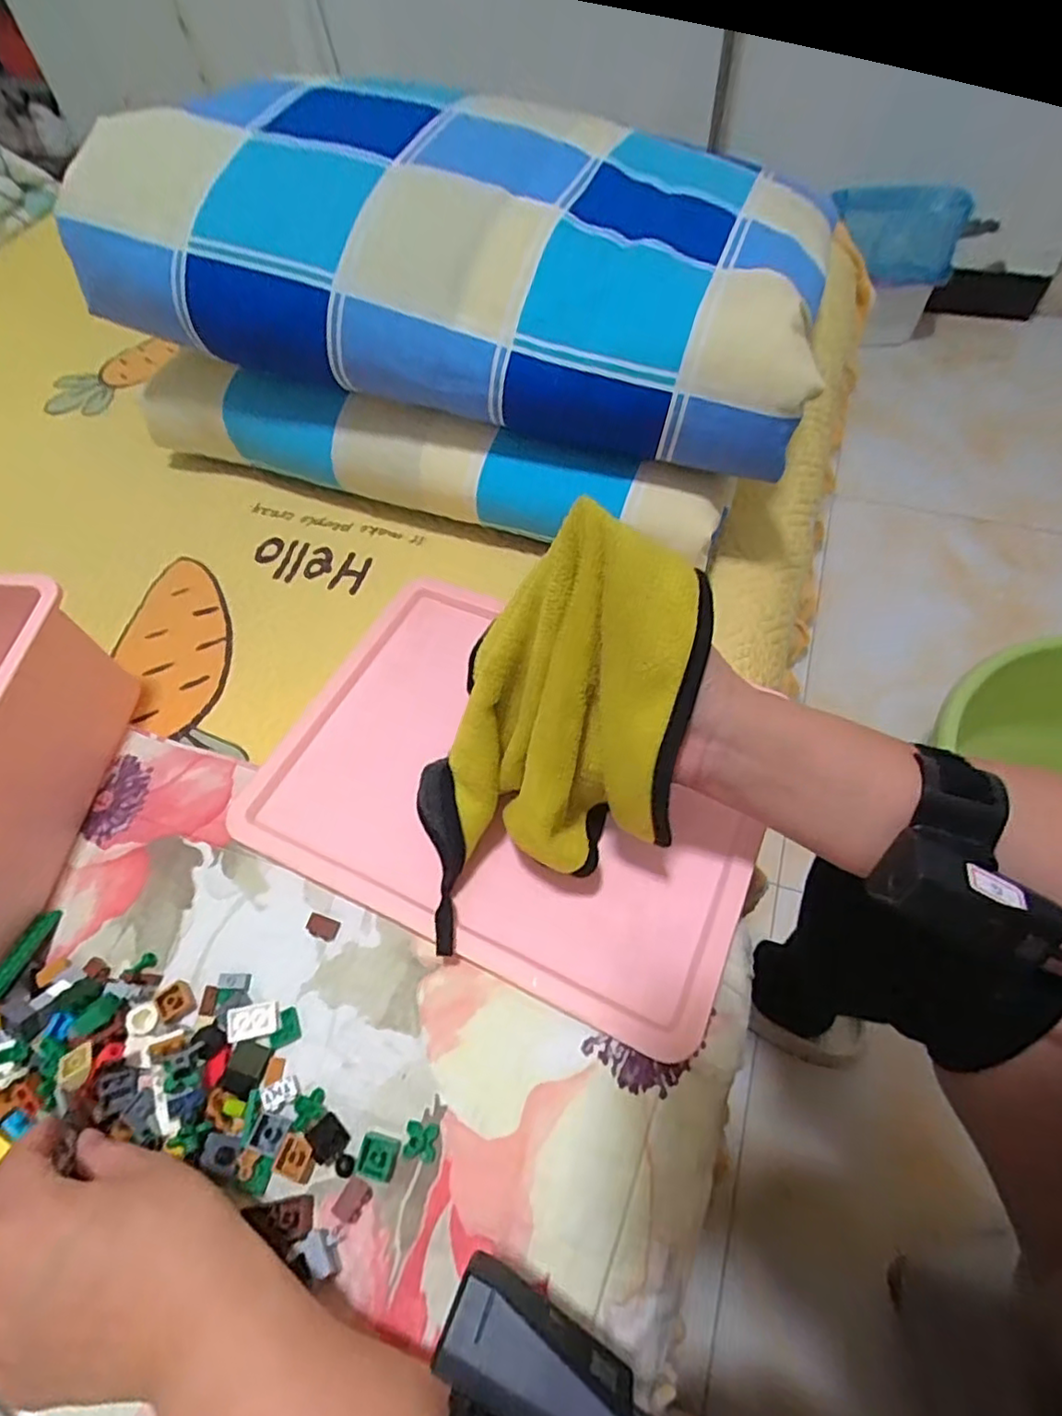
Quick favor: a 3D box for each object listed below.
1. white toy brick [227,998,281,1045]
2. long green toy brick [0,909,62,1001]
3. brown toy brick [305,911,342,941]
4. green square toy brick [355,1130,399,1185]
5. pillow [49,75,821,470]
[{"bbox_3d":[-0.153,0.171,0.345,0.026,0.009,0.019,-14,58,-6],"label":"white toy brick"},{"bbox_3d":[-0.304,0.148,0.371,0.013,0.008,0.060,6,44,7],"label":"long green toy brick"},{"bbox_3d":[-0.122,0.128,0.367,0.016,0.007,0.012,14,59,12],"label":"brown toy brick"},{"bbox_3d":[-0.075,0.216,0.301,0.018,0.004,0.018,11,59,10],"label":"green square toy brick"},{"bbox_3d":[-0.039,-0.367,0.488,0.516,0.127,0.309,18,60,14],"label":"pillow"}]

